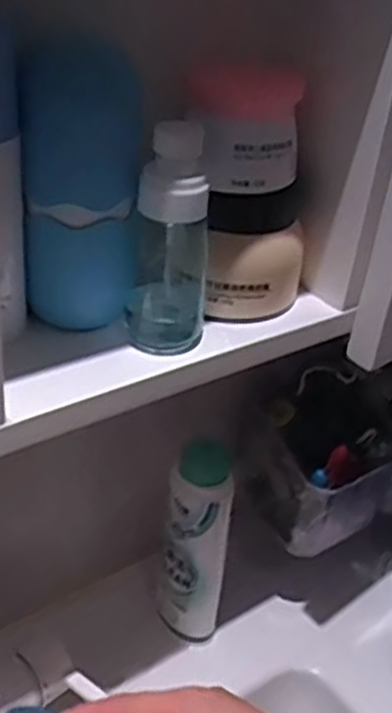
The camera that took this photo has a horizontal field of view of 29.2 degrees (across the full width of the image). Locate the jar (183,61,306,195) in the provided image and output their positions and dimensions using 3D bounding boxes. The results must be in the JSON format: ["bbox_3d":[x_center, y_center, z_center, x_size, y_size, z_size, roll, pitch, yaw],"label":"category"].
[{"bbox_3d":[0.025,-0.113,0.379,0.054,0.047,0.044,16,34,14],"label":"jar"}]

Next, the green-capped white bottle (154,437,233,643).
[{"bbox_3d":[-0.002,0.138,0.551,0.047,0.182,0.038,7,33,0],"label":"green-capped white bottle"}]

